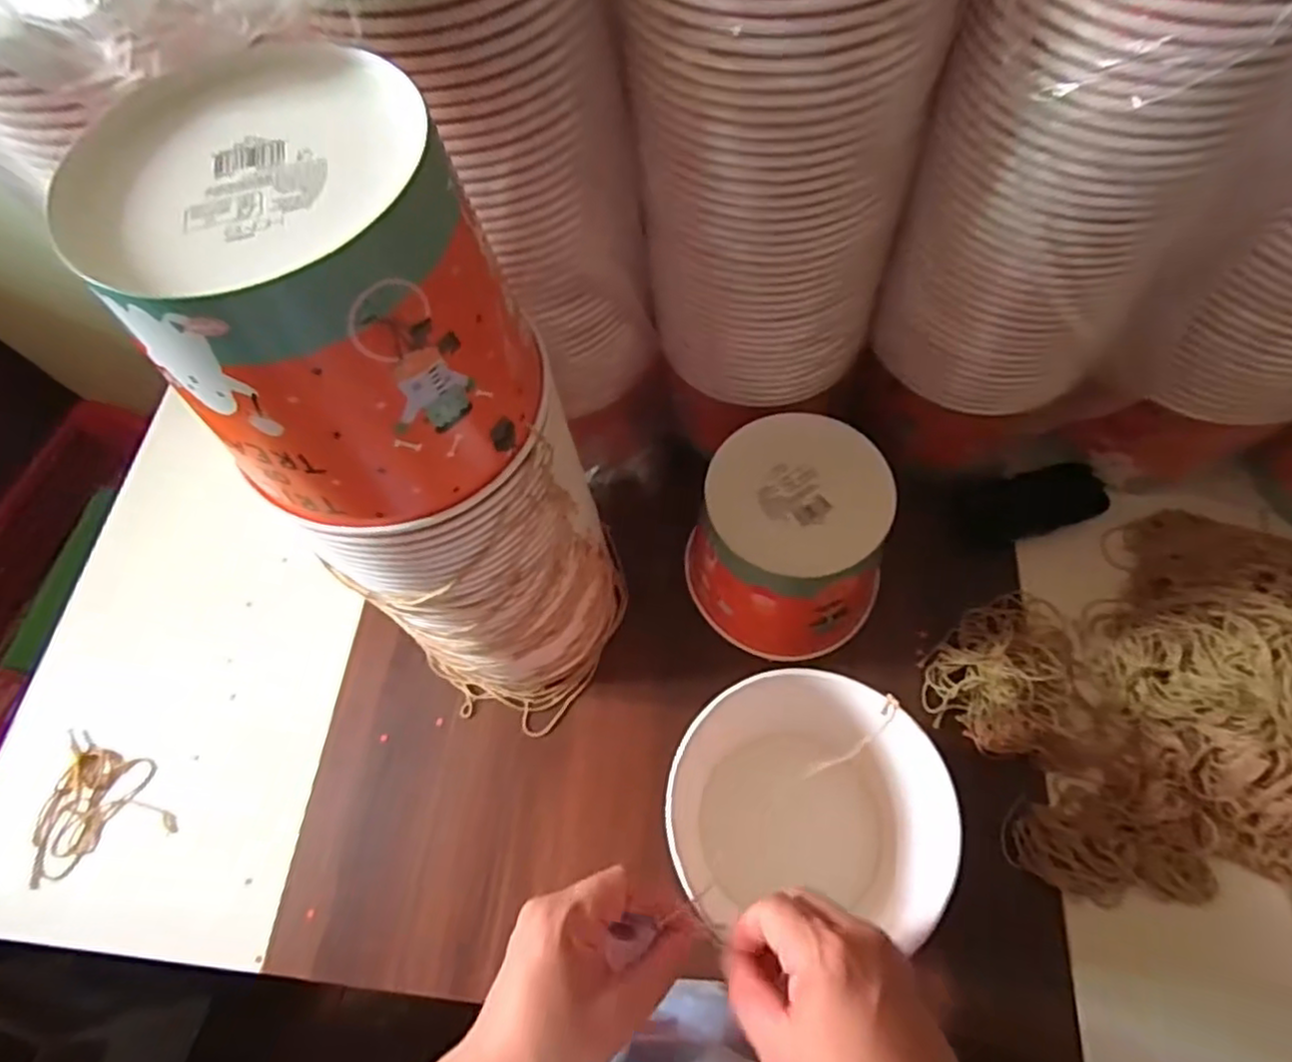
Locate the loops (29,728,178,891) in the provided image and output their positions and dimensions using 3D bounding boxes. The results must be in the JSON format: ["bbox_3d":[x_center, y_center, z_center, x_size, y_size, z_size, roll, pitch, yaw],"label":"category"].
[{"bbox_3d":[-0.449,0.214,0.580,0.106,0.007,0.110,-24,63,-9],"label":"loops"}]

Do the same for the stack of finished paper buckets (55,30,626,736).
[{"bbox_3d":[-0.124,-0.020,0.433,0.147,0.428,0.169,-37,67,-13],"label":"stack of finished paper buckets"}]

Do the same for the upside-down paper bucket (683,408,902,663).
[{"bbox_3d":[0.110,0.011,0.545,0.132,0.138,0.140,-2,66,5],"label":"upside-down paper bucket"}]

